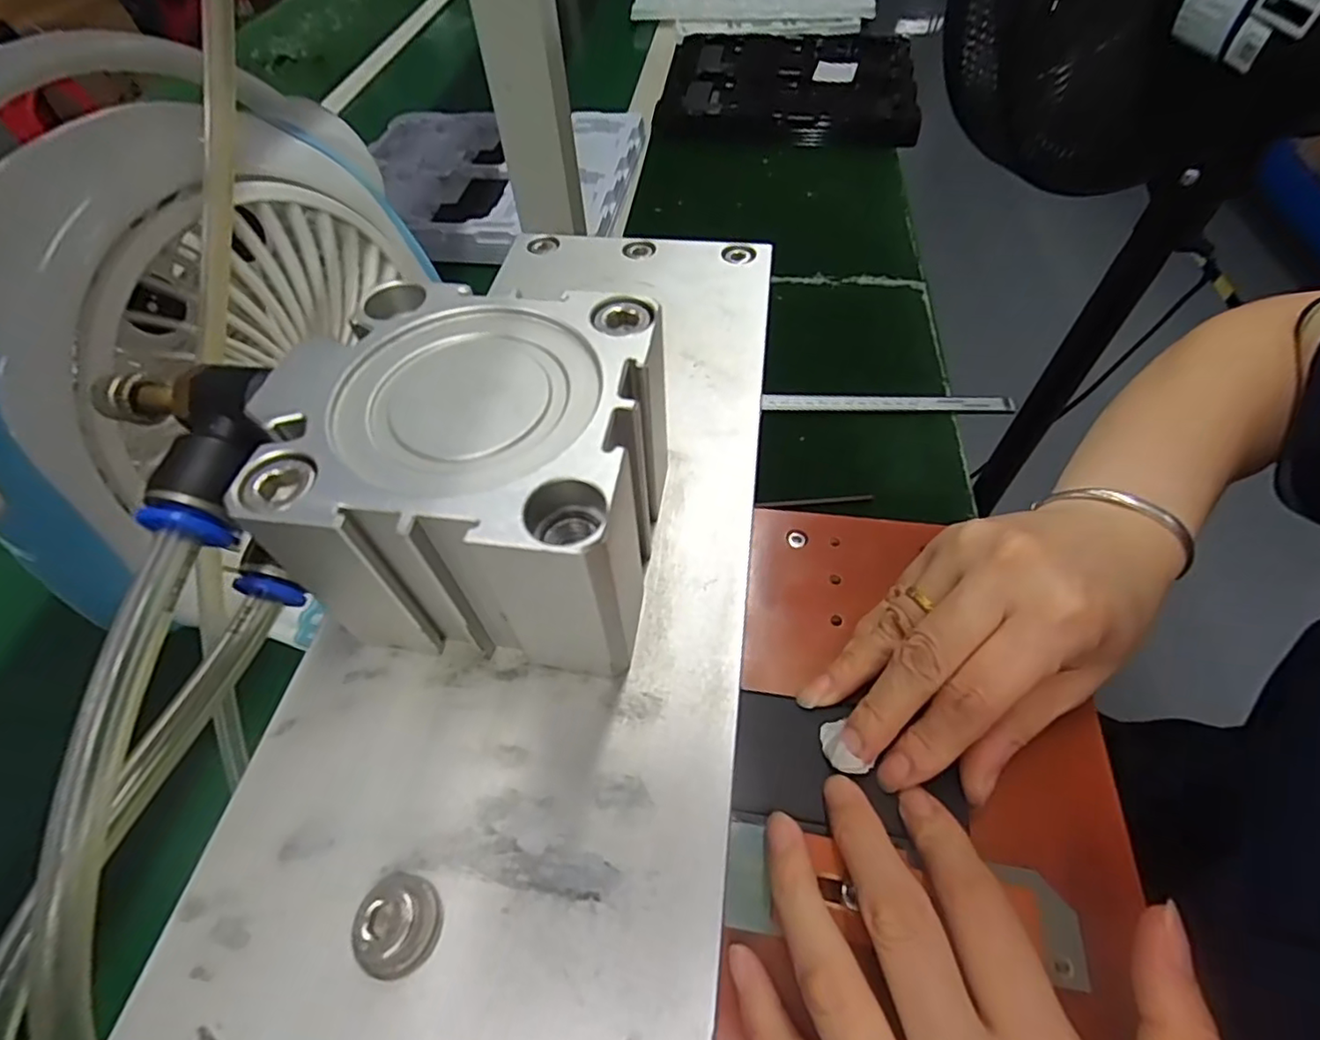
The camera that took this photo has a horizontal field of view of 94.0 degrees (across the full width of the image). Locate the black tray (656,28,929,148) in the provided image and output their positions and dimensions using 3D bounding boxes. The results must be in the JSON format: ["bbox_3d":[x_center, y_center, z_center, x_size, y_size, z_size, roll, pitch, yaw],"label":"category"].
[{"bbox_3d":[0.174,-0.594,0.841,0.317,0.042,0.357,6,54,6],"label":"black tray"}]

